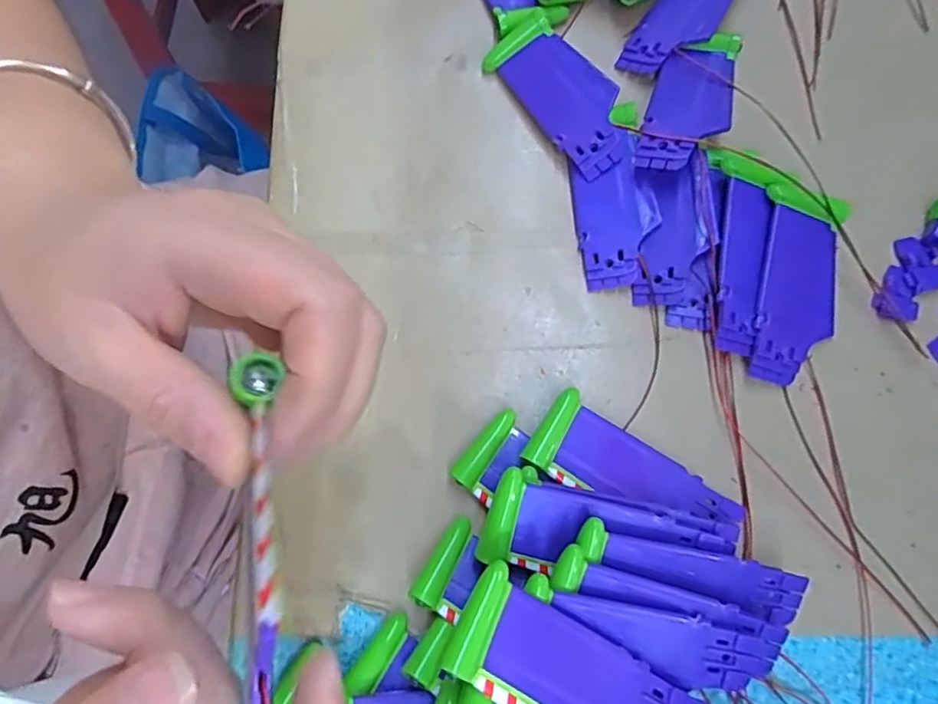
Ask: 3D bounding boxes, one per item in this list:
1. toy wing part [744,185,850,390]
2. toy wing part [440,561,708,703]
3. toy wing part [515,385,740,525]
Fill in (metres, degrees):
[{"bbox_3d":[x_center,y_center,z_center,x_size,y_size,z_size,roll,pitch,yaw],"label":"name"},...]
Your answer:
[{"bbox_3d":[0.146,-0.028,0.267,0.036,0.018,0.084,9,75,4],"label":"toy wing part"},{"bbox_3d":[0.039,0.113,0.206,0.099,0.012,0.037,32,78,-9],"label":"toy wing part"},{"bbox_3d":[0.067,0.053,0.251,0.086,0.013,0.036,34,78,10],"label":"toy wing part"}]

